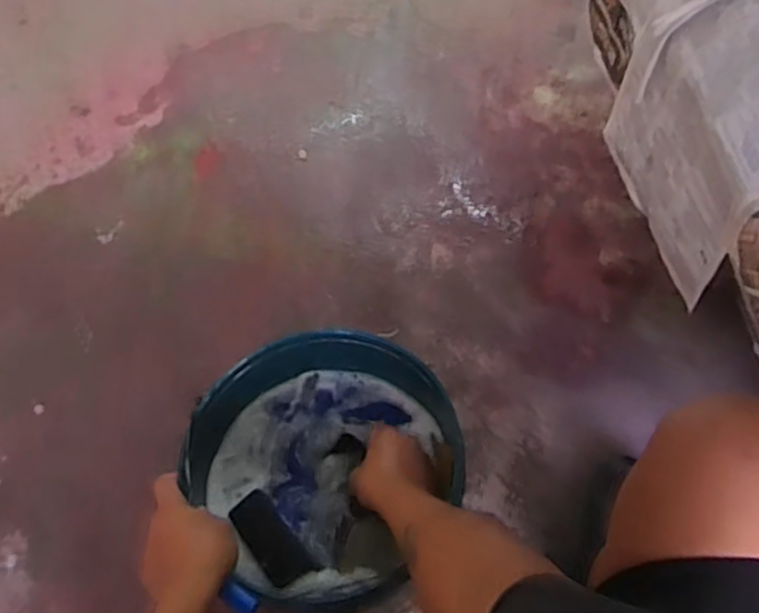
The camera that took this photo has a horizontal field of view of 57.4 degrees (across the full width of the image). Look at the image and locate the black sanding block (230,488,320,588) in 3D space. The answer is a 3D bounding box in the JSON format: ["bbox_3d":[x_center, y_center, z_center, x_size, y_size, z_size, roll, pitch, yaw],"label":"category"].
[{"bbox_3d":[-0.126,0.267,0.801,0.049,0.010,0.114,-35,60,-17],"label":"black sanding block"}]

